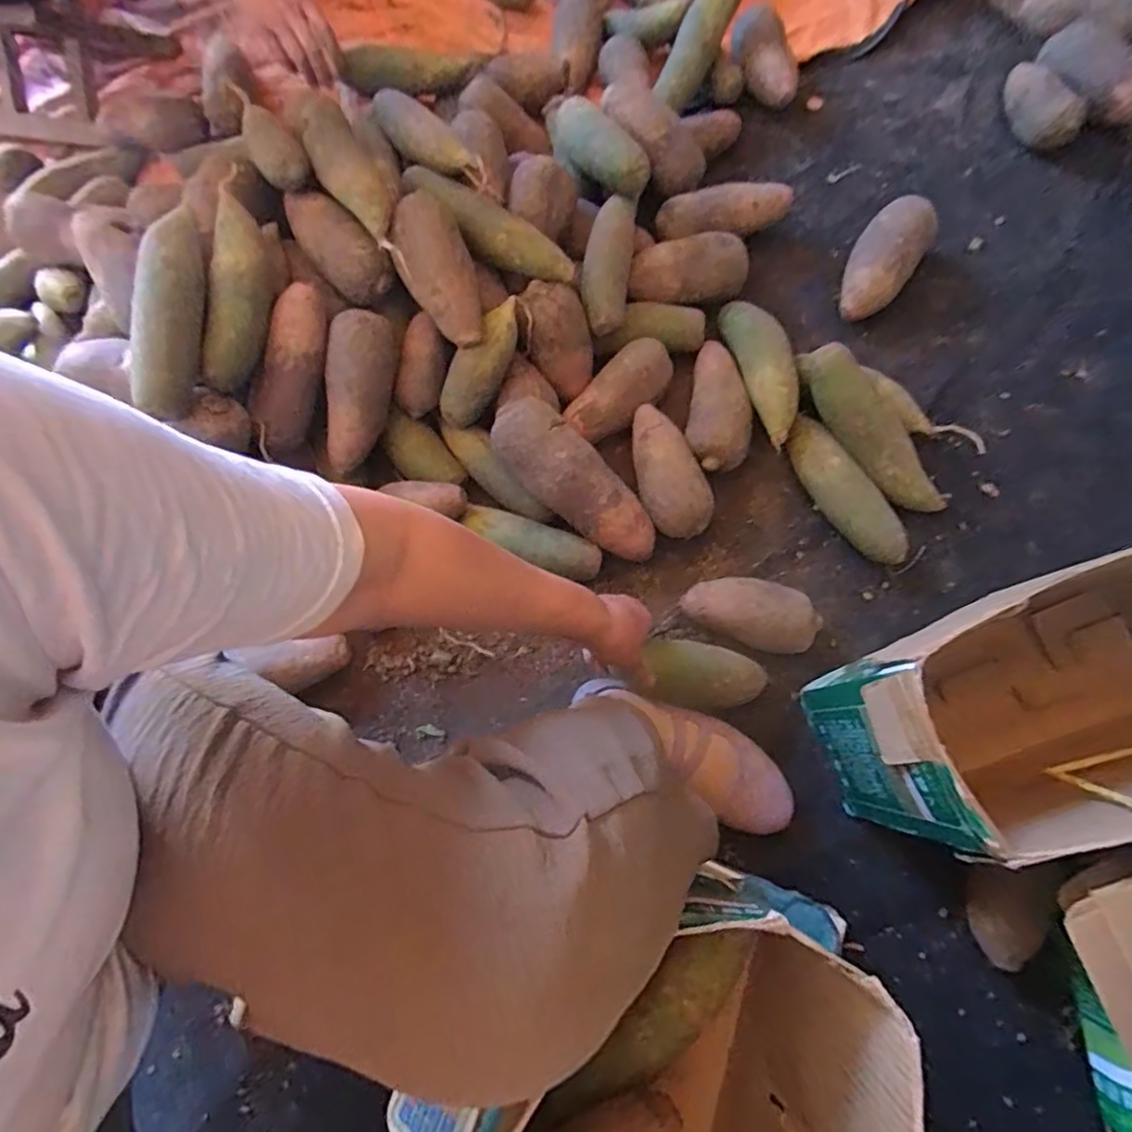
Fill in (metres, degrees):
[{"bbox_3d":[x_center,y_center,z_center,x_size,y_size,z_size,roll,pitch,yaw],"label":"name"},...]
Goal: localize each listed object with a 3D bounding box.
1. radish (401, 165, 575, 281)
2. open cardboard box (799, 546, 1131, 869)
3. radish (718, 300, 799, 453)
[{"bbox_3d":[-0.092,-0.373,0.706,0.216,0.049,0.060,31,76,-10],"label":"radish"},{"bbox_3d":[0.441,0.107,0.557,0.381,0.266,0.170,-19,74,-3],"label":"open cardboard box"},{"bbox_3d":[0.233,-0.238,0.754,0.056,0.071,0.202,-12,74,-1],"label":"radish"}]

